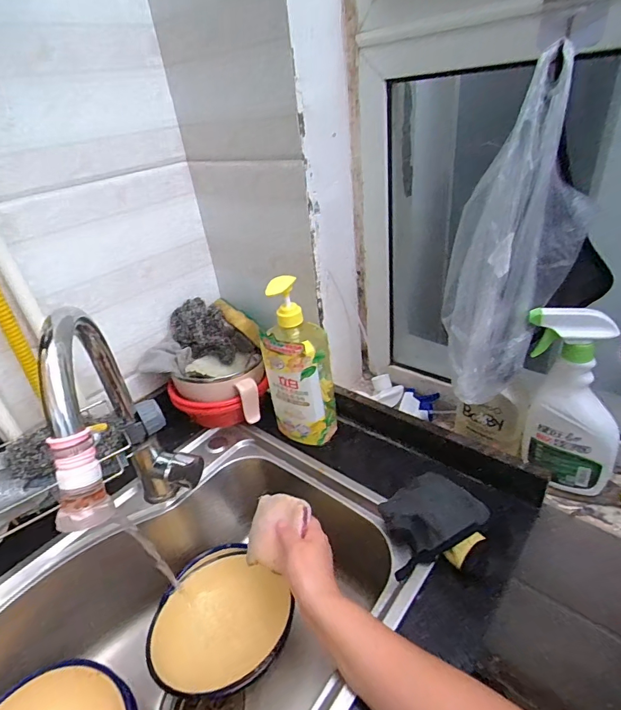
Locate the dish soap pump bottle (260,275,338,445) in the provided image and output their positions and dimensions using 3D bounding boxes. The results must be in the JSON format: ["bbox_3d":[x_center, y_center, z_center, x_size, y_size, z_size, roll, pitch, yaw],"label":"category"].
[{"bbox_3d":[-0.018,0.013,0.611,0.088,0.260,0.059,14,39,30],"label":"dish soap pump bottle"}]

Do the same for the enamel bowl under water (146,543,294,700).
[{"bbox_3d":[-0.126,0.374,0.579,0.163,0.067,0.175,-5,33,3],"label":"enamel bowl under water"}]

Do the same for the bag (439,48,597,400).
[{"bbox_3d":[0.221,-0.107,0.449,0.135,0.318,0.097,4,34,17],"label":"bag"}]

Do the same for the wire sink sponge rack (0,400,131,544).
[{"bbox_3d":[-0.301,0.131,0.469,0.174,0.061,0.103,-22,35,-21],"label":"wire sink sponge rack"}]

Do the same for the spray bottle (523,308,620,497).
[{"bbox_3d":[0.312,0.058,0.494,0.049,0.228,0.115,-31,40,-32],"label":"spray bottle"}]

